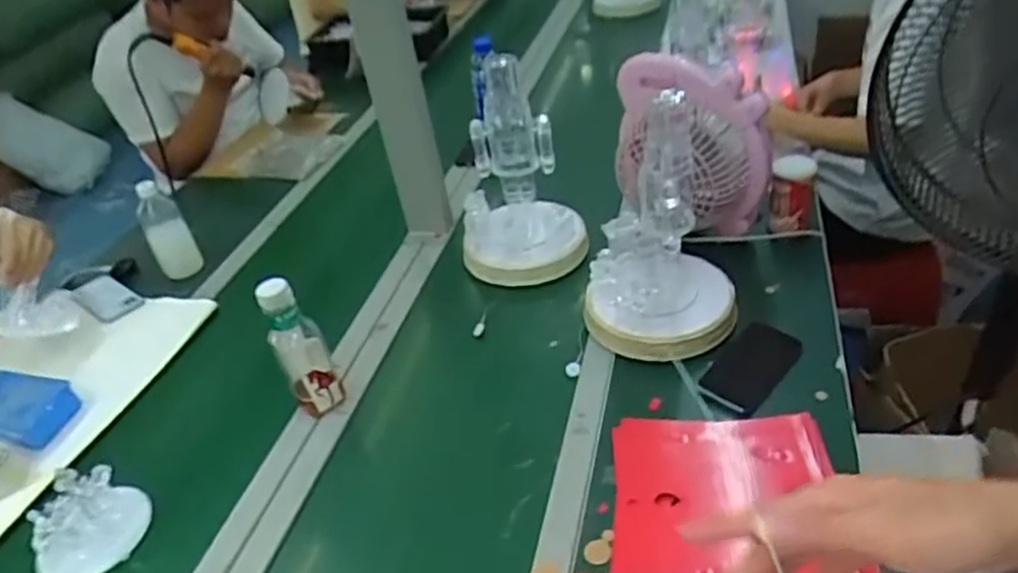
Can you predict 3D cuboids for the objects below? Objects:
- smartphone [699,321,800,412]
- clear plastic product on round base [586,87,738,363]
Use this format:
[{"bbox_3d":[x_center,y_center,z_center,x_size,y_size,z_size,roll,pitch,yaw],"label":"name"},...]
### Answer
[{"bbox_3d":[0.315,0.101,0.924,0.080,0.008,0.149,27,53,31],"label":"smartphone"},{"bbox_3d":[0.199,-0.078,0.935,0.199,0.304,0.172,-2,37,10],"label":"clear plastic product on round base"}]

